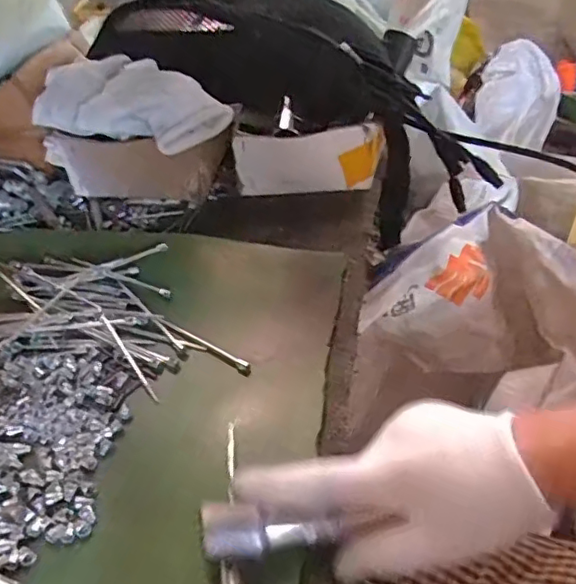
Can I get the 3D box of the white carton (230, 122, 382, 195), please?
[{"bbox_3d":[0.018,-0.111,0.510,0.125,0.067,0.015,-5,45,0],"label":"white carton"}]

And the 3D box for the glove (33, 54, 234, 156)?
[{"bbox_3d":[-0.129,-0.166,0.501,0.167,0.041,0.087,8,46,13],"label":"glove"}]

